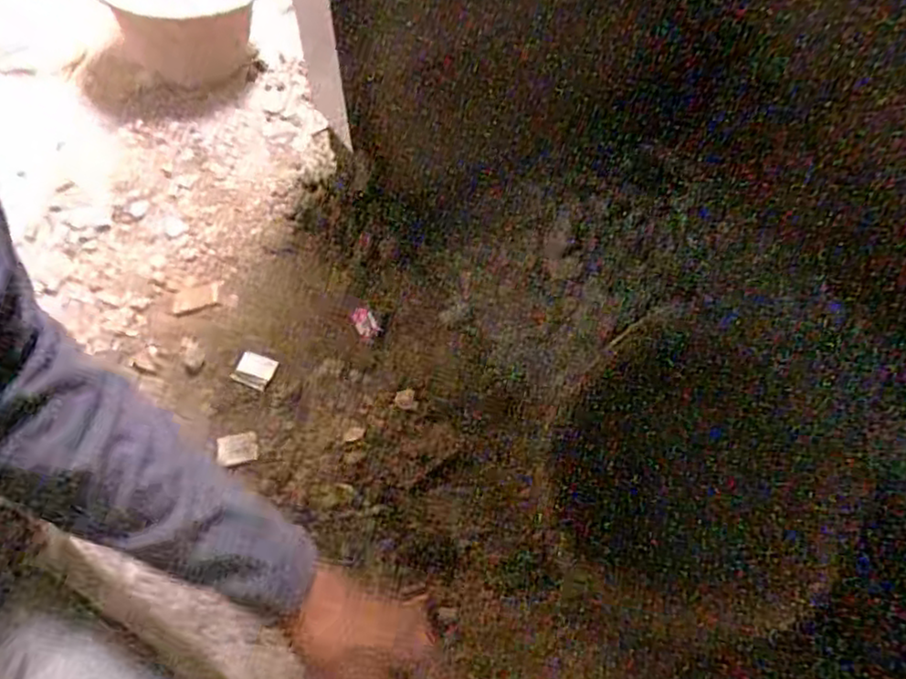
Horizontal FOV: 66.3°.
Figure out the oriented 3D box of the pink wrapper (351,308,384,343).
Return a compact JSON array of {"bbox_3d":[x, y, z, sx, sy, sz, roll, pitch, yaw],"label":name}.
[{"bbox_3d":[-0.106,-0.018,0.832,0.028,0.008,0.040,-32,64,-19],"label":"pink wrapper"}]

